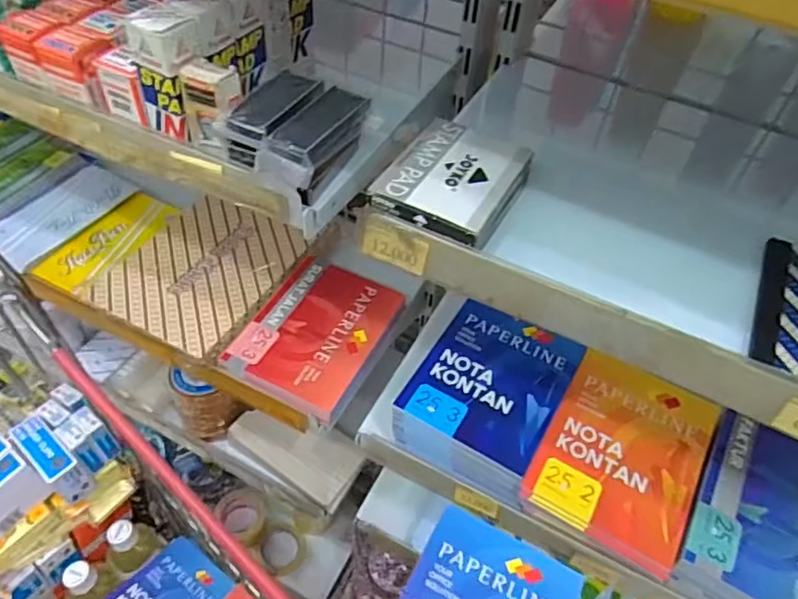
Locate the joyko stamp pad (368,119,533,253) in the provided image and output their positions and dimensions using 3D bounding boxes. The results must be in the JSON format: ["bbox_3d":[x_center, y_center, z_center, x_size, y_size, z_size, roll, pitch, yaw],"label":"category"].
[{"bbox_3d":[0.044,-0.095,0.464,0.091,0.021,0.123,25,52,15],"label":"joyko stamp pad"}]

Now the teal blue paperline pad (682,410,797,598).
[{"bbox_3d":[0.397,0.227,0.604,0.164,0.025,0.195,27,53,17],"label":"teal blue paperline pad"}]

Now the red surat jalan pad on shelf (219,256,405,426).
[{"bbox_3d":[-0.106,0.041,0.777,0.161,0.019,0.212,21,51,13],"label":"red surat jalan pad on shelf"}]

